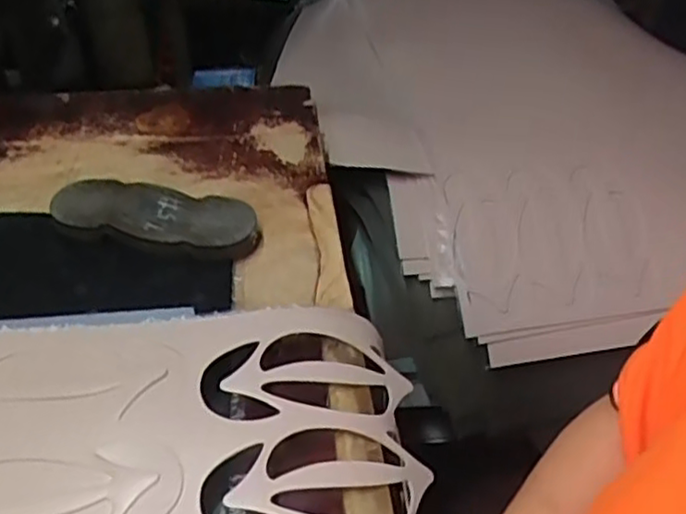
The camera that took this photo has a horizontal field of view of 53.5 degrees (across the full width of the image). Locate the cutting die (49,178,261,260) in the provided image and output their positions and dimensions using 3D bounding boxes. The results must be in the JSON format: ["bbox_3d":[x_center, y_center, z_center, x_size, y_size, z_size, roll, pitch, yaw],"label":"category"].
[{"bbox_3d":[-0.185,-0.038,0.678,0.200,0.033,0.080,7,47,8],"label":"cutting die"}]

